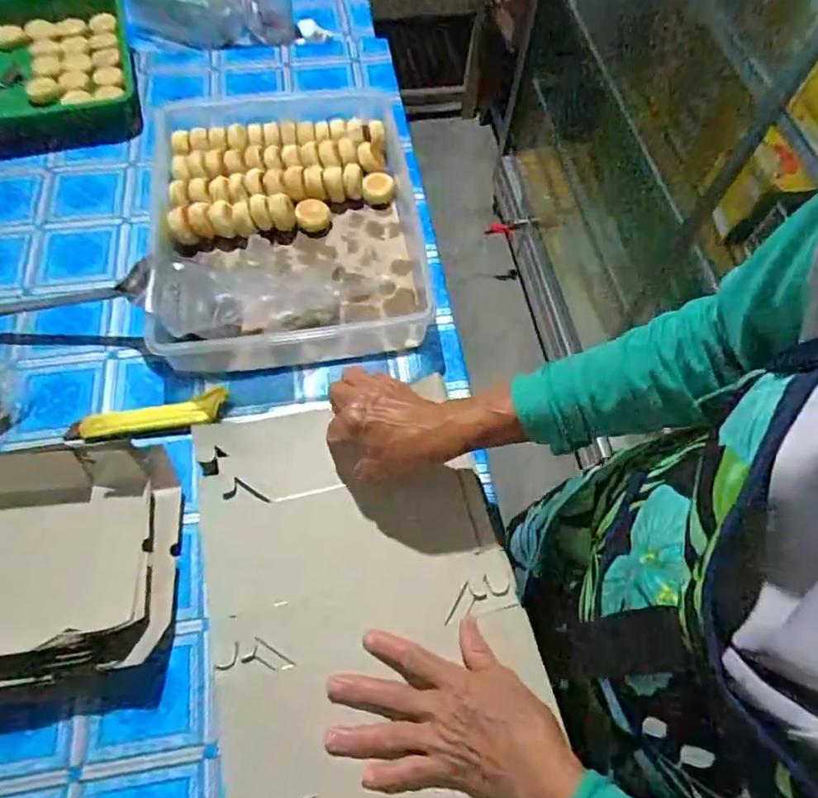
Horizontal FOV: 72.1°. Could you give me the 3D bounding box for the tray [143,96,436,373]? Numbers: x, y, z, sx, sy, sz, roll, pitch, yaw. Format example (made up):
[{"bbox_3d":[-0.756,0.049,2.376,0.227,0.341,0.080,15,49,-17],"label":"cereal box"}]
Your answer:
[{"bbox_3d":[-0.135,-0.212,0.643,0.301,0.059,0.375,-11,64,-8],"label":"tray"}]

